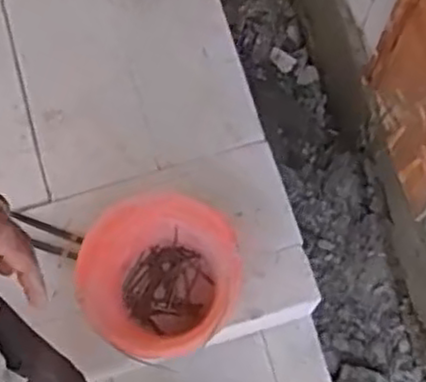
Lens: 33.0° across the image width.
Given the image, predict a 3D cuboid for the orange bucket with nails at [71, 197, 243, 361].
[{"bbox_3d":[-0.076,0.139,1.117,0.224,0.166,0.235,0,72,1],"label":"orange bucket with nails"}]

